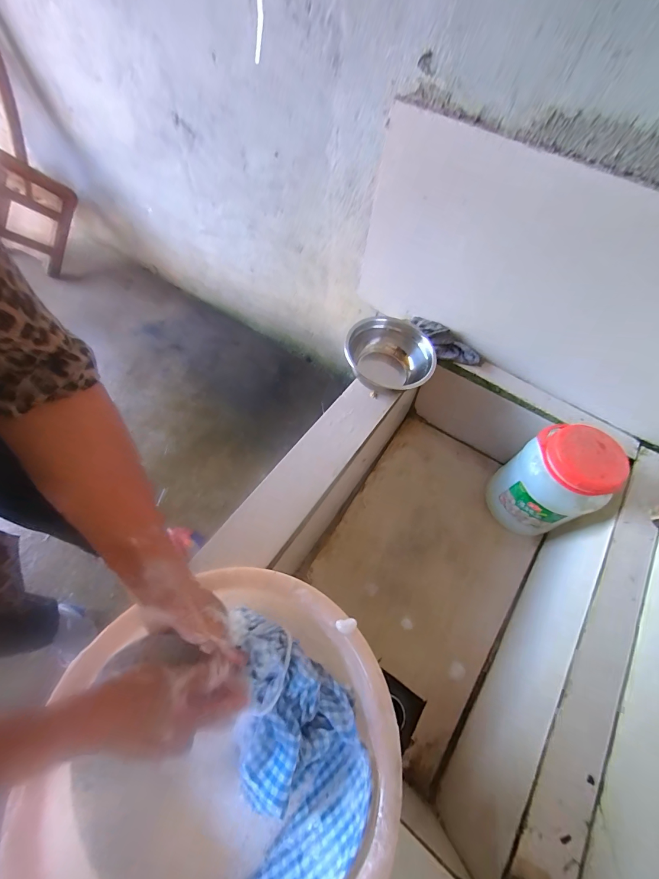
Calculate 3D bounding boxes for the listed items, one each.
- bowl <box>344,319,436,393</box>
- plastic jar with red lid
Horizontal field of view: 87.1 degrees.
[{"bbox_3d":[0.129,-0.176,0.748,0.187,0.076,0.171,1,58,-2],"label":"bowl"},{"bbox_3d":[0.472,0.099,0.762,0.140,0.279,0.161,-31,65,-20],"label":"plastic jar with red lid"}]

